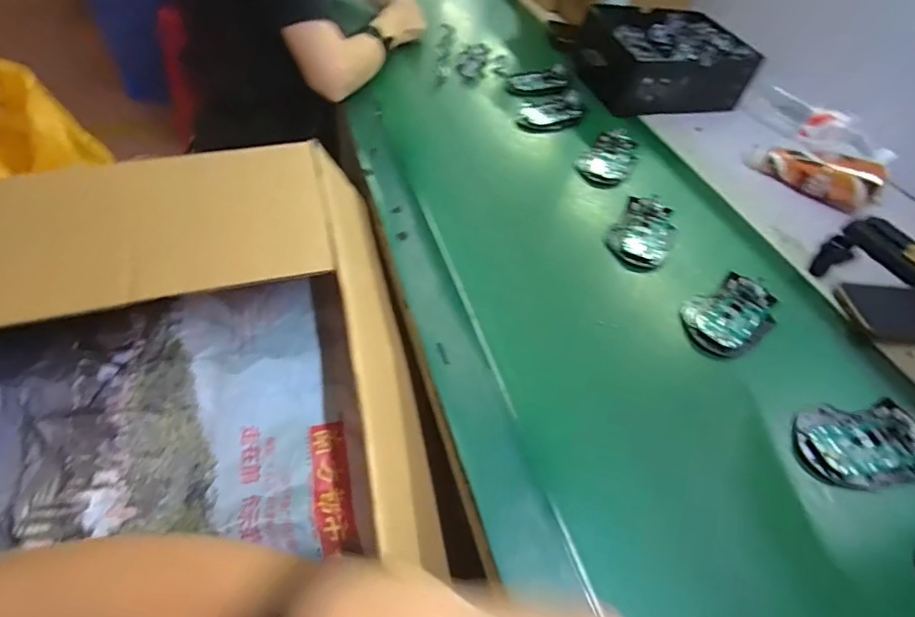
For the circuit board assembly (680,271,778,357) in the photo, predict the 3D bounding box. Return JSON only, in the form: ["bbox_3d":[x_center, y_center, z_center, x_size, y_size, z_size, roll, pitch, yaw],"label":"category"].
[{"bbox_3d":[0.282,0.006,0.500,0.099,0.029,0.072,-27,58,-24],"label":"circuit board assembly"}]

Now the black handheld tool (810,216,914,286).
[{"bbox_3d":[0.490,-0.057,0.566,0.155,0.019,0.101,-25,58,-23],"label":"black handheld tool"}]

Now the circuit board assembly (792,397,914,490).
[{"bbox_3d":[0.347,0.112,0.413,0.107,0.027,0.070,-3,51,-8],"label":"circuit board assembly"}]

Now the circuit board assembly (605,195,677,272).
[{"bbox_3d":[0.221,-0.091,0.572,0.068,0.027,0.101,30,54,18],"label":"circuit board assembly"}]

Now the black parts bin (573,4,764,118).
[{"bbox_3d":[0.328,-0.415,0.801,0.253,0.079,0.186,-9,52,-12],"label":"black parts bin"}]

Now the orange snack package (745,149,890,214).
[{"bbox_3d":[0.482,-0.186,0.654,0.162,0.057,0.036,35,56,21],"label":"orange snack package"}]

